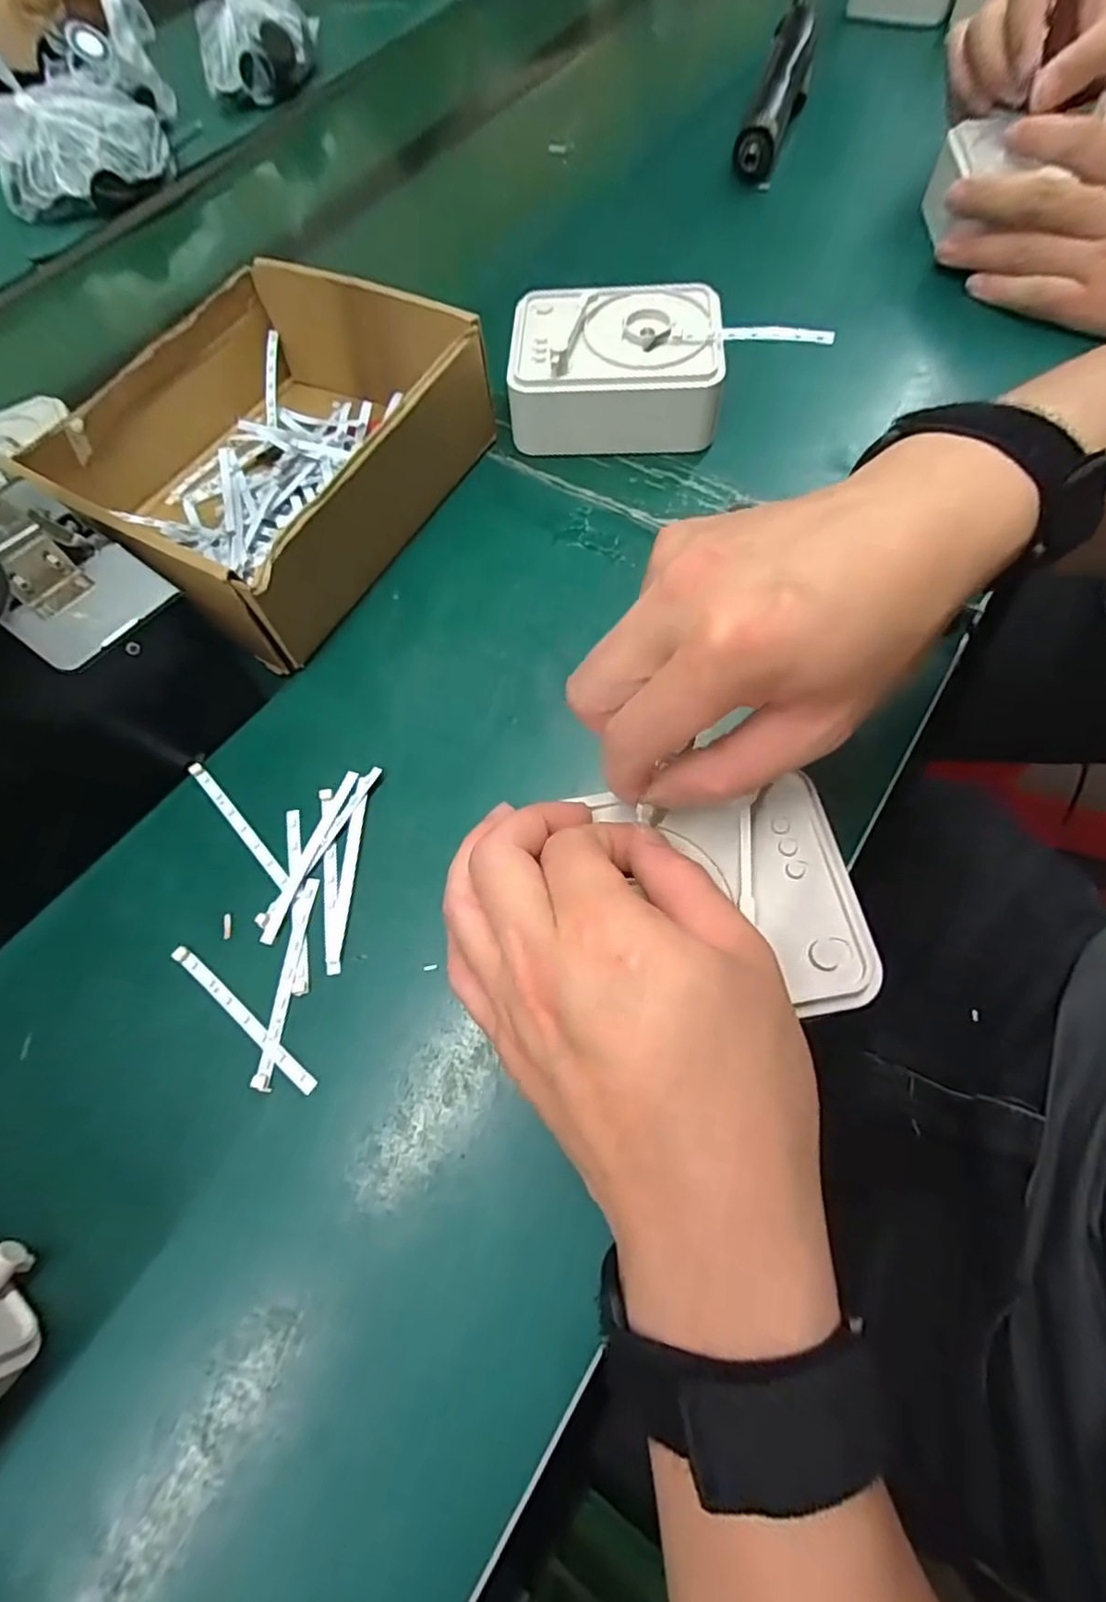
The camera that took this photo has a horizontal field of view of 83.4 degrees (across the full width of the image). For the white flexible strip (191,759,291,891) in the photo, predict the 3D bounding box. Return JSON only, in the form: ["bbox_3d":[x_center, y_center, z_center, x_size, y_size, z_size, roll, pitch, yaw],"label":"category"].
[{"bbox_3d":[-0.153,0.011,0.301,0.006,0.004,0.086,-41,72,-14],"label":"white flexible strip"}]

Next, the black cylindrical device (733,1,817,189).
[{"bbox_3d":[0.196,-0.612,0.533,0.040,0.041,0.206,14,67,13],"label":"black cylindrical device"}]

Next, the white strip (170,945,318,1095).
[{"bbox_3d":[-0.132,0.092,0.263,0.088,0.004,0.006,36,73,16],"label":"white strip"}]

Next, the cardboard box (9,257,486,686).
[{"bbox_3d":[-0.163,-0.204,0.357,0.182,0.066,0.211,25,70,17],"label":"cardboard box"}]

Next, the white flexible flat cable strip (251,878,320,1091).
[{"bbox_3d":[-0.116,0.076,0.269,0.007,0.004,0.088,3,68,4],"label":"white flexible flat cable strip"}]

